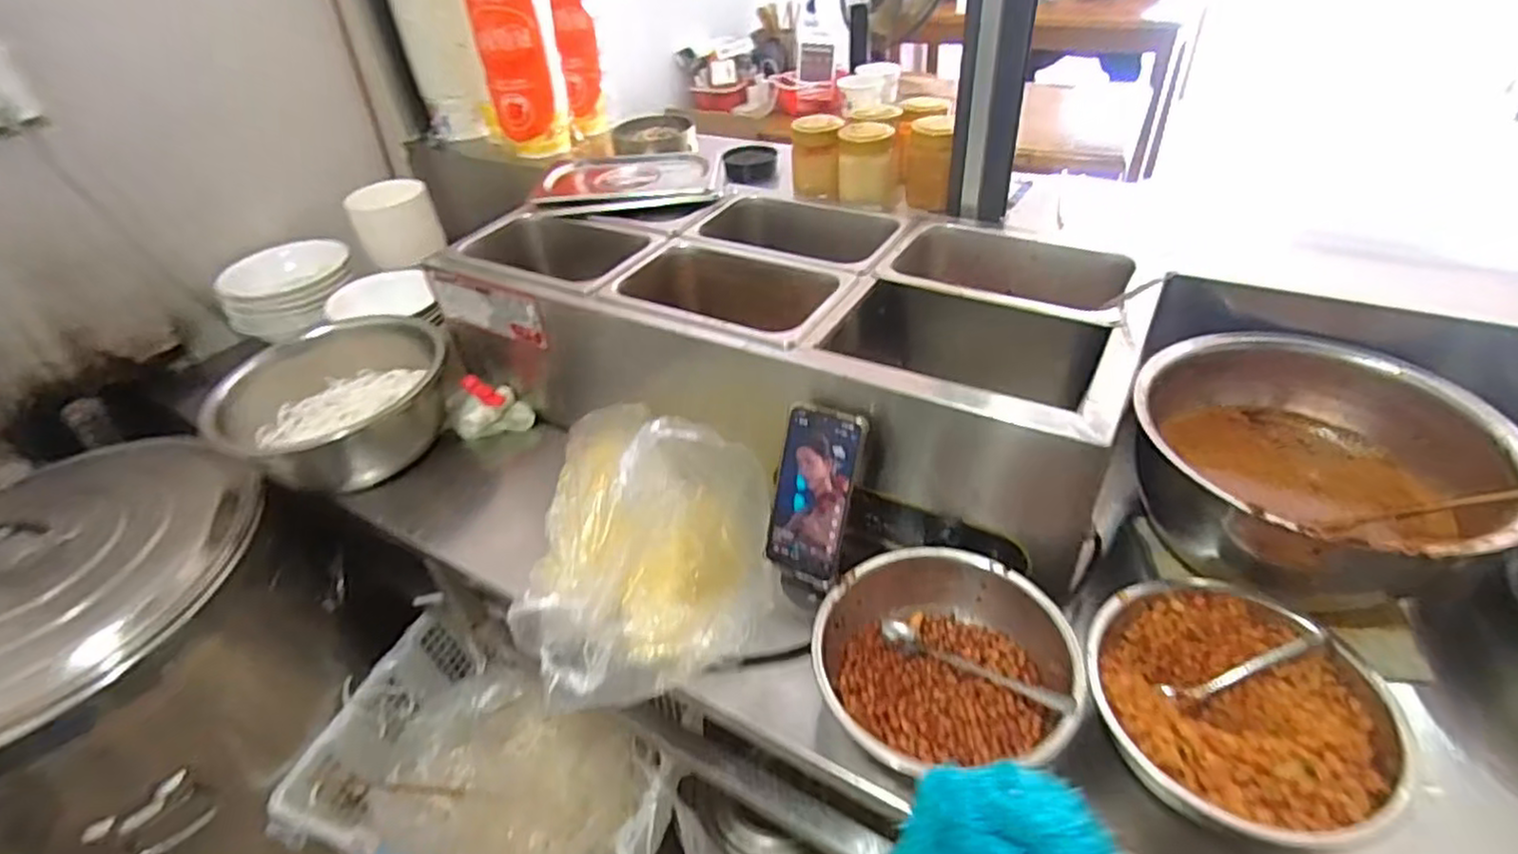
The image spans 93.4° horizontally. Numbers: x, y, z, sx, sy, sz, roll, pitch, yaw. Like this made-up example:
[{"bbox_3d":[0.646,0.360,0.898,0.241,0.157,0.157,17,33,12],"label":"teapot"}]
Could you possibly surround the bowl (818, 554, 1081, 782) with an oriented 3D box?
[{"bbox_3d":[0.162,0.202,0.638,0.209,0.085,0.201,-4,40,3],"label":"bowl"}]

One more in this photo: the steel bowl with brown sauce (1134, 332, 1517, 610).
[{"bbox_3d":[0.528,0.044,0.699,0.299,0.137,0.286,-4,40,3],"label":"steel bowl with brown sauce"}]

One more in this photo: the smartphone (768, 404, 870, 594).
[{"bbox_3d":[0.052,0.066,0.687,0.080,0.170,0.009,16,16,24],"label":"smartphone"}]

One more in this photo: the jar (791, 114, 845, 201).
[{"bbox_3d":[0.083,-0.372,0.987,0.072,0.093,0.084,-7,40,-1],"label":"jar"}]

